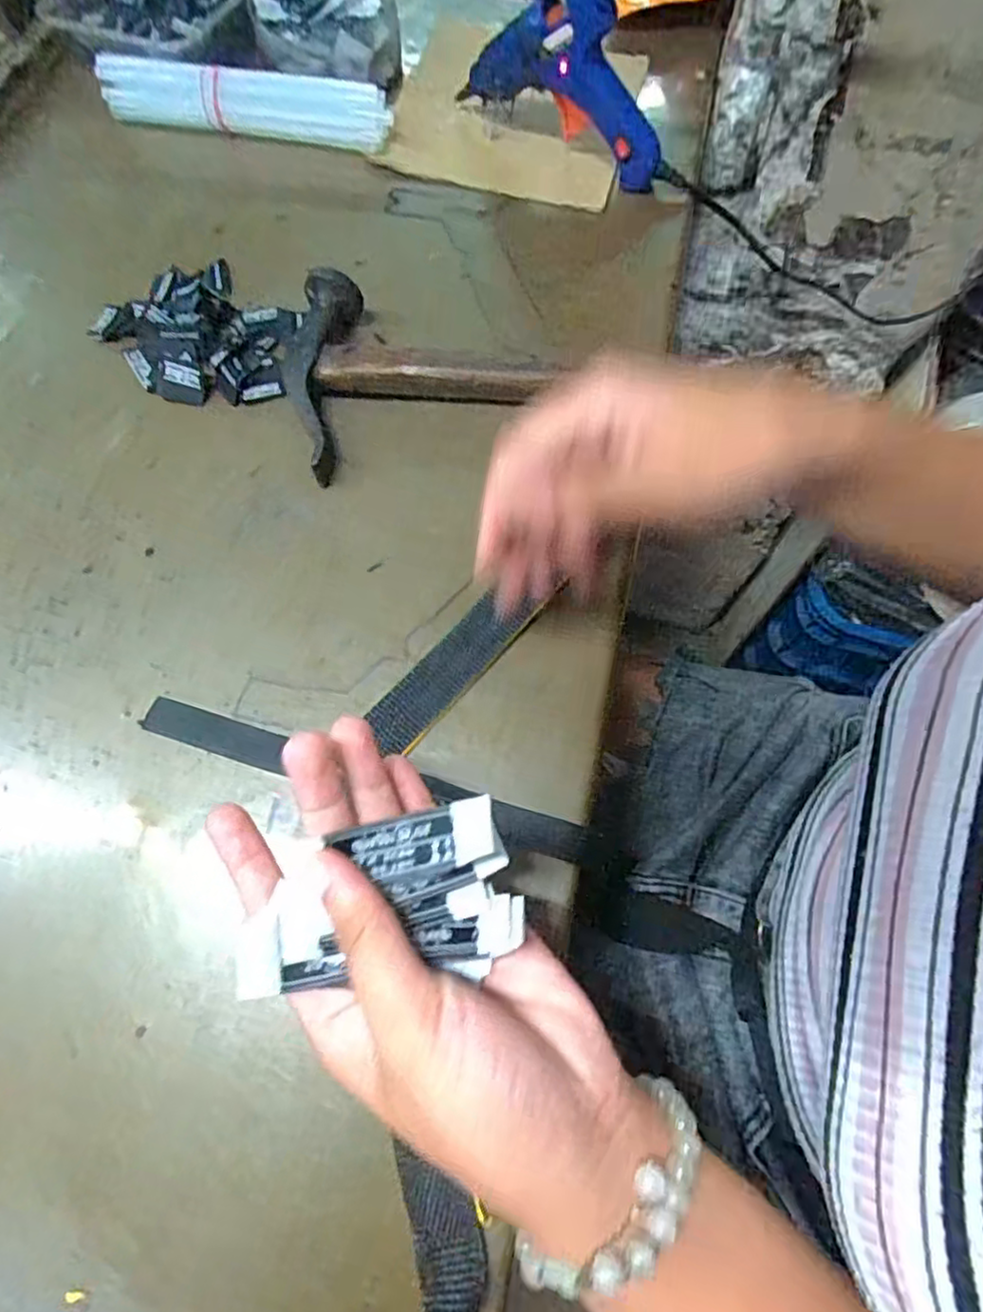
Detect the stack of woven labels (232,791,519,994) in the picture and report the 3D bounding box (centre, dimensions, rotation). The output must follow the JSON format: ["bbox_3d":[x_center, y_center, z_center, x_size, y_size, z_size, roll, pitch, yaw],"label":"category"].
[{"bbox_3d":[-0.033,0.075,0.205,0.080,0.018,0.046,-12,69,-5],"label":"stack of woven labels"}]

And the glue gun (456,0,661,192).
[{"bbox_3d":[0.043,-0.349,0.401,0.133,0.094,0.025,22,70,8],"label":"glue gun"}]

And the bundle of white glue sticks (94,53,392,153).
[{"bbox_3d":[-0.157,-0.352,0.428,0.181,0.034,0.025,7,69,3],"label":"bundle of white glue sticks"}]

